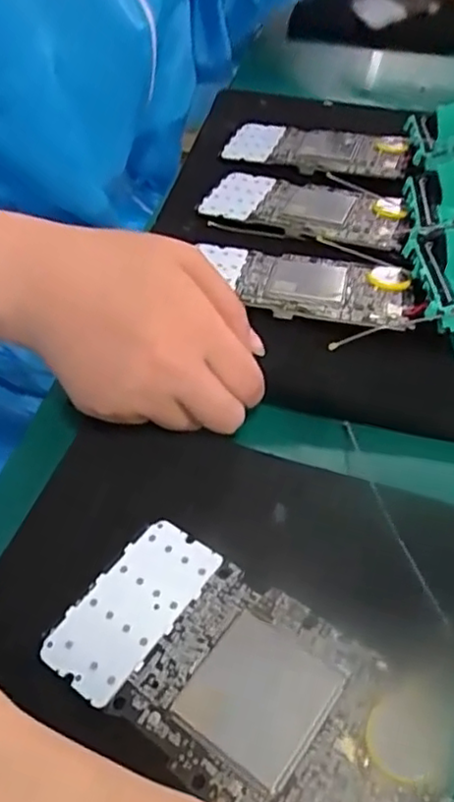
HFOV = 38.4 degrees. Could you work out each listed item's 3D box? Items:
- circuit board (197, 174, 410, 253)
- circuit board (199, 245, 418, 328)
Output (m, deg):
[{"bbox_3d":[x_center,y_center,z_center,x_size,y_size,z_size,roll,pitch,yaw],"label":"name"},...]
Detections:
[{"bbox_3d":[0.053,-0.127,0.424,0.130,0.009,0.071,22,51,12],"label":"circuit board"},{"bbox_3d":[0.042,-0.067,0.359,0.116,0.005,0.062,15,50,6],"label":"circuit board"}]

